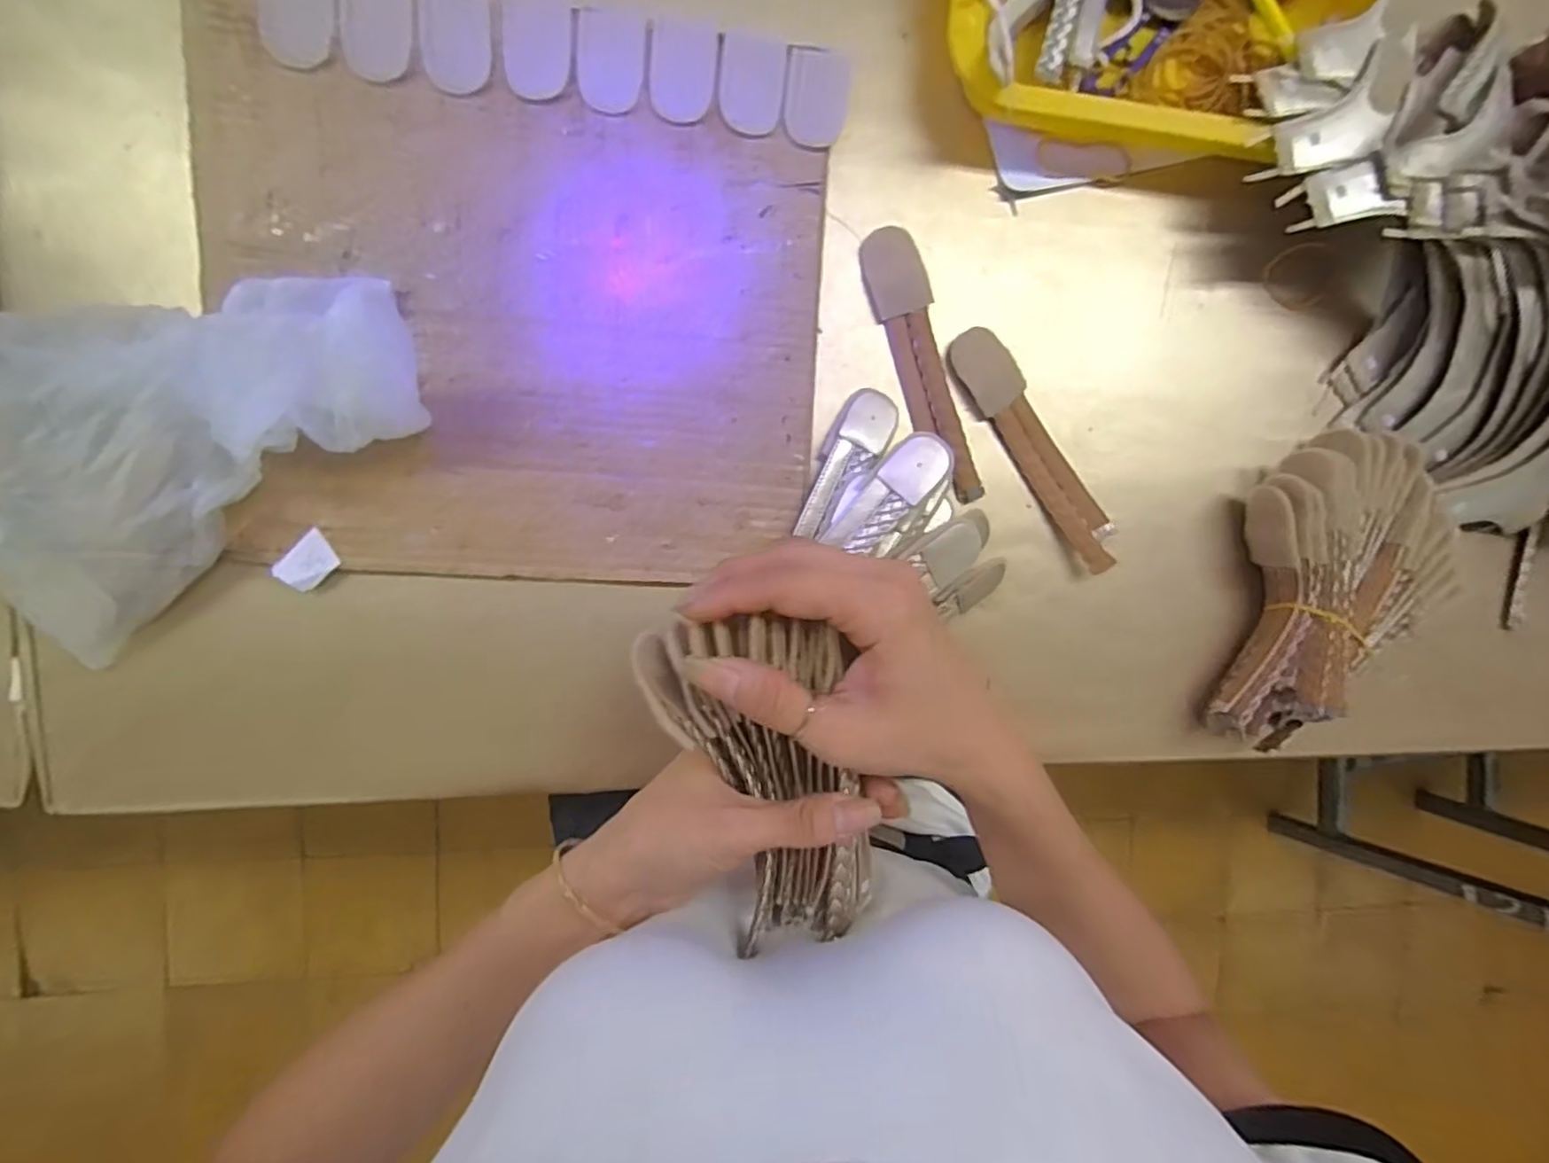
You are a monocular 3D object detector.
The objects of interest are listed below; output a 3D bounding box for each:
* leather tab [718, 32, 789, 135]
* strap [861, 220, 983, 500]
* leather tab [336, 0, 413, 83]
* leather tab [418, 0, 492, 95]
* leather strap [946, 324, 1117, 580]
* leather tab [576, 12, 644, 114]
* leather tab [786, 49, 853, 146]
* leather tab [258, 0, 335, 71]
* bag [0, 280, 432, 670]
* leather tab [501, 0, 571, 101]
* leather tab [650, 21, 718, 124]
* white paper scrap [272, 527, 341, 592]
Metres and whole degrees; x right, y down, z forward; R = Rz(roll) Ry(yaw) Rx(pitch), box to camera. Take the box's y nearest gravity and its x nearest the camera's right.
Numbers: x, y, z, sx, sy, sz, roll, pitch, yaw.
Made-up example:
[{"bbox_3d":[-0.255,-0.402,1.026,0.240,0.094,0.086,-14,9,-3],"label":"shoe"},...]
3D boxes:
[{"bbox_3d":[-0.011,-0.257,0.354,0.033,0.004,0.045,5,94,-8],"label":"leather tab"},{"bbox_3d":[0.085,-0.119,0.383,0.032,0.008,0.153,-21,97,-5],"label":"strap"},{"bbox_3d":[-0.192,-0.268,0.329,0.033,0.004,0.048,-2,95,-7],"label":"leather tab"},{"bbox_3d":[-0.156,-0.265,0.334,0.032,0.004,0.046,-2,95,-7],"label":"leather tab"},{"bbox_3d":[0.152,-0.076,0.391,0.032,0.017,0.154,-36,98,-3],"label":"leather strap"},{"bbox_3d":[-0.082,-0.263,0.345,0.032,0.004,0.045,2,95,-8],"label":"leather tab"},{"bbox_3d":[0.023,-0.256,0.359,0.034,0.004,0.046,4,94,-8],"label":"leather tab"},{"bbox_3d":[-0.227,-0.271,0.324,0.032,0.004,0.048,3,94,-8],"label":"leather tab"},{"bbox_3d":[-0.278,-0.080,0.304,0.238,0.076,0.144,-37,98,-3],"label":"bag"},{"bbox_3d":[-0.118,-0.265,0.338,0.032,0.004,0.045,0,95,-7],"label":"leather tab"},{"bbox_3d":[-0.046,-0.260,0.349,0.033,0.004,0.045,3,94,-8],"label":"leather tab"},{"bbox_3d":[-0.235,-0.010,0.345,0.020,0.004,0.028,45,79,-16],"label":"white paper scrap"}]

